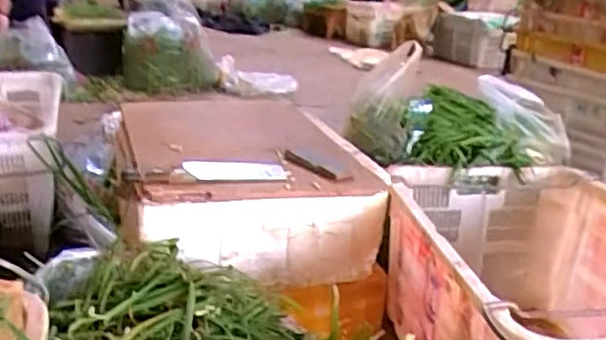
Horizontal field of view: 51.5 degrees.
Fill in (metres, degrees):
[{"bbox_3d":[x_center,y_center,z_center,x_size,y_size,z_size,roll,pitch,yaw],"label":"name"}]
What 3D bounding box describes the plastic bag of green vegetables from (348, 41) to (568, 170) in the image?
[{"bbox_3d":[0.366,-0.100,1.420,0.475,0.152,0.226,1,19,-14],"label":"plastic bag of green vegetables"}]

